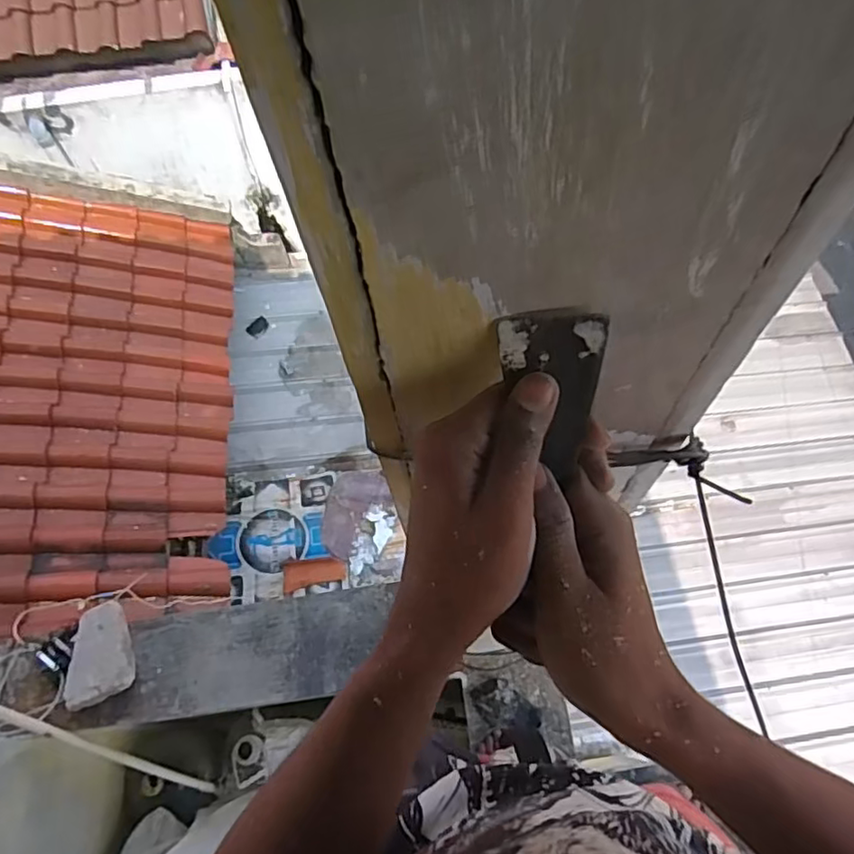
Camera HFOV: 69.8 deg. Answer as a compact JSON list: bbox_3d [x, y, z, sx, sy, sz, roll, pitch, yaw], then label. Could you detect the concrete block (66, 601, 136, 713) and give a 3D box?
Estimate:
[{"bbox_3d":[-0.737,0.512,1.386,0.132,0.058,0.218,-10,64,-2],"label":"concrete block"}]

